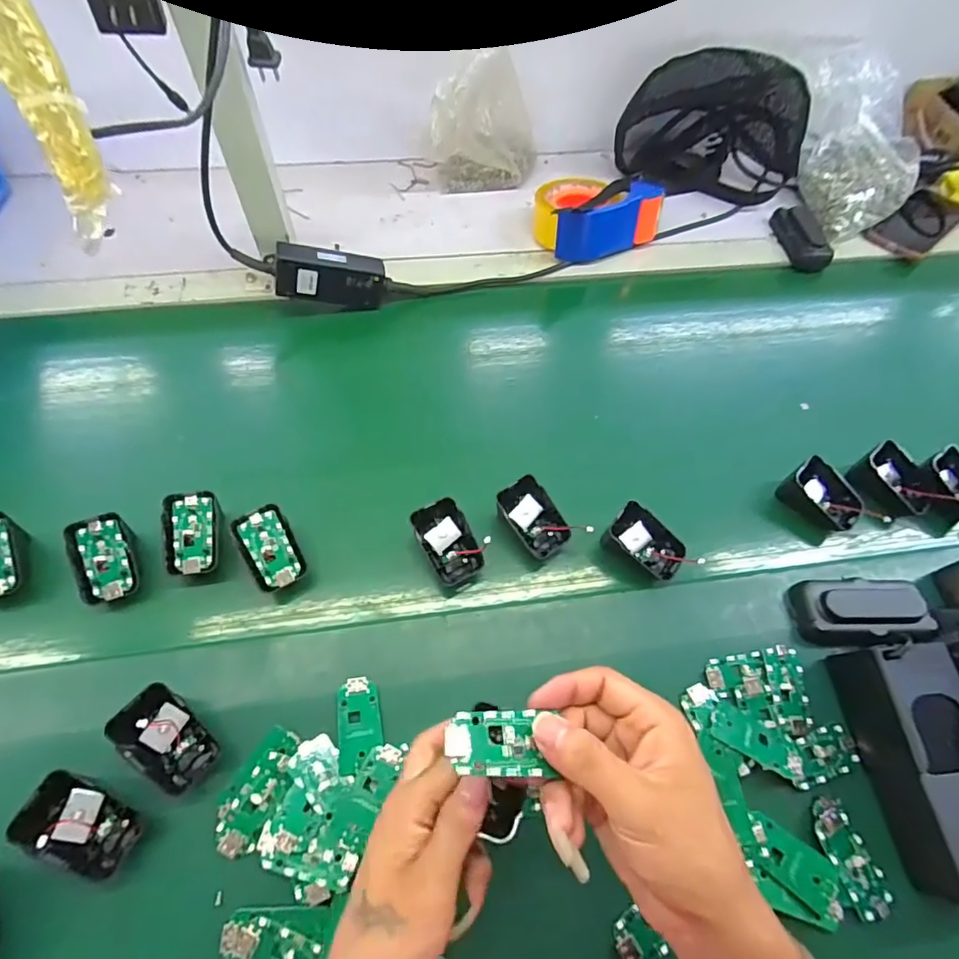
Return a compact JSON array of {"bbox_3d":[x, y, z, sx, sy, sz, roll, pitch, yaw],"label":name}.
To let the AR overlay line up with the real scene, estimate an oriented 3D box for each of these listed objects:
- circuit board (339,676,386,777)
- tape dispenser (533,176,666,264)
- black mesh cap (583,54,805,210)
[{"bbox_3d":[-0.087,0.177,0.383,0.030,0.006,0.061,-7,57,-8],"label":"circuit board"},{"bbox_3d":[0.145,-0.339,0.671,0.146,0.066,0.103,-9,58,-9],"label":"tape dispenser"},{"bbox_3d":[0.328,-0.491,0.721,0.229,0.158,0.148,24,59,12],"label":"black mesh cap"}]

